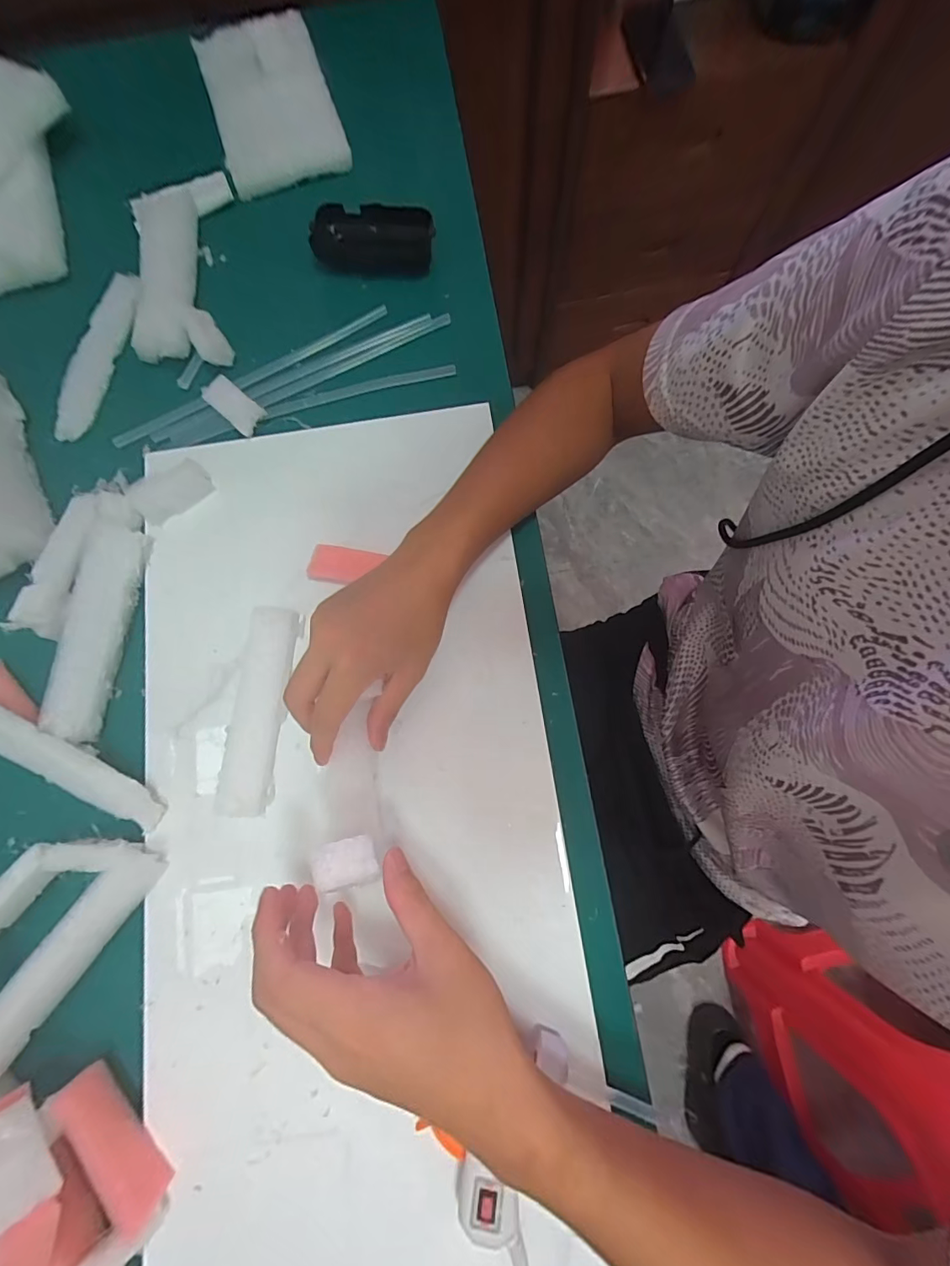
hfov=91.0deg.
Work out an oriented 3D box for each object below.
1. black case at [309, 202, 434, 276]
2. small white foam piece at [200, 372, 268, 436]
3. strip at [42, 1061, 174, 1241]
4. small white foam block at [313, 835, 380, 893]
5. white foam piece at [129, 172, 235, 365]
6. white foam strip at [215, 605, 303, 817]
[{"bbox_3d":[-0.095,-0.374,0.439,0.110,0.026,0.053,4,77,6],"label":"black case"},{"bbox_3d":[-0.207,-0.197,0.402,0.052,0.017,0.027,39,80,8],"label":"small white foam piece"},{"bbox_3d":[-0.224,0.314,0.288,0.019,0.029,0.089,-43,81,-9],"label":"strip"},{"bbox_3d":[-0.065,0.115,0.232,0.031,0.008,0.022,-13,76,2],"label":"small white foam block"},{"bbox_3d":[-0.276,-0.343,0.435,0.086,0.020,0.214,-7,78,-2],"label":"white foam piece"},{"bbox_3d":[-0.158,0.055,0.346,0.035,0.025,0.150,5,77,1],"label":"white foam strip"}]

